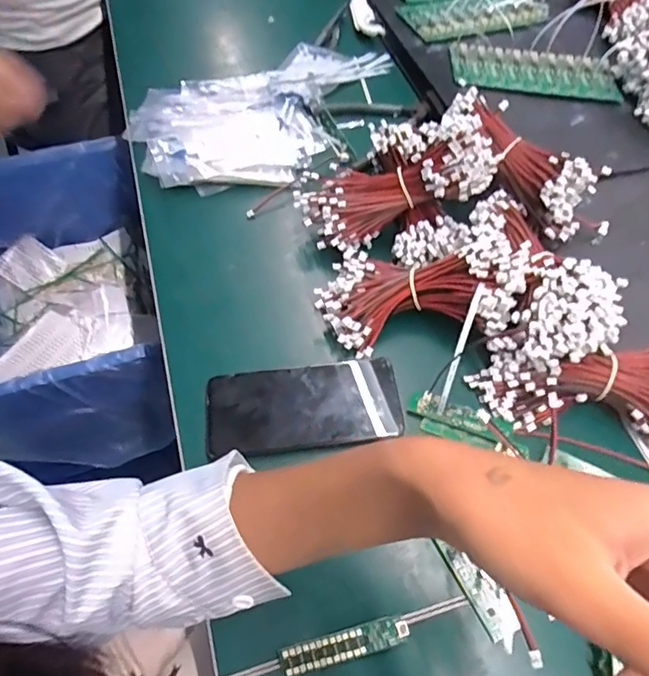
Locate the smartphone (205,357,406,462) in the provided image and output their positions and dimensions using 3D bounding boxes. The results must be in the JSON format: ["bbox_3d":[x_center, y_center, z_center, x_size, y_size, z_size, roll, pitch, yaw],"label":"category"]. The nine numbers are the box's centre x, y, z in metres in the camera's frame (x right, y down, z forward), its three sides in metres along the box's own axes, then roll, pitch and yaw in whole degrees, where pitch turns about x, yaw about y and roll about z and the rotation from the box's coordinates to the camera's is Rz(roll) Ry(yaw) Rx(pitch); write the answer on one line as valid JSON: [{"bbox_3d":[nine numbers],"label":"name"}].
[{"bbox_3d":[-0.017,0.056,0.427,0.157,0.009,0.071,-5,60,-4],"label":"smartphone"}]

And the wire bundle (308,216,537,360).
[{"bbox_3d":[0.085,-0.045,0.448,0.184,0.043,0.093,-11,58,16],"label":"wire bundle"}]

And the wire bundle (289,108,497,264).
[{"bbox_3d":[0.068,-0.144,0.489,0.187,0.077,0.083,-21,59,14],"label":"wire bundle"}]

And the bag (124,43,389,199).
[{"bbox_3d":[-0.059,-0.272,0.607,0.327,0.023,0.203,-23,62,-14],"label":"bag"}]

